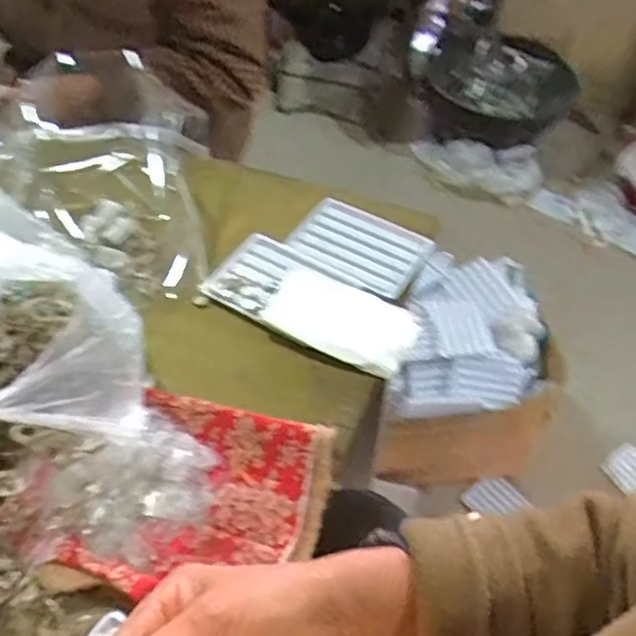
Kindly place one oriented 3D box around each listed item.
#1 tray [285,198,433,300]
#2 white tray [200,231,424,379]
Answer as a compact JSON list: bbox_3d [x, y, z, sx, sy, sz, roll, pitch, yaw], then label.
[{"bbox_3d":[0.041,-0.075,0.684,0.131,0.012,0.094,28,55,19],"label":"tray"},{"bbox_3d":[-0.006,-0.016,0.628,0.204,0.016,0.091,31,56,21],"label":"white tray"}]

